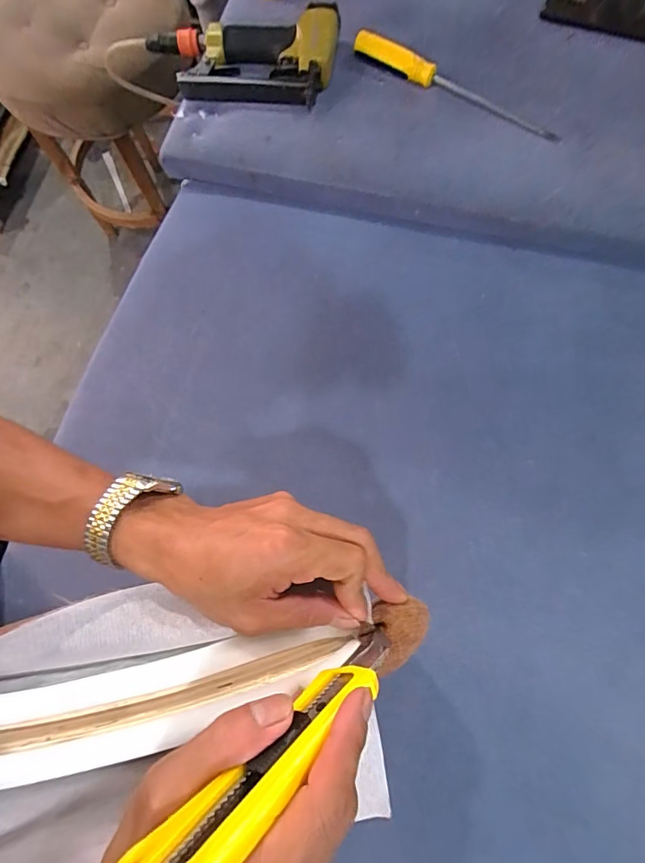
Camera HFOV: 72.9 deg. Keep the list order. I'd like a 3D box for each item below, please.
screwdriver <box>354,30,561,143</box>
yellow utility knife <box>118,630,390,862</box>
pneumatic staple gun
[{"bbox_3d":[0.161,-0.420,0.522,0.271,0.036,0.029,25,76,9],"label":"screwdriver"},{"bbox_3d":[-0.017,0.142,0.196,0.164,0.029,0.023,-23,70,-45],"label":"yellow utility knife"},{"bbox_3d":[-0.111,-0.484,0.562,0.252,0.043,0.119,7,74,4],"label":"pneumatic staple gun"}]

